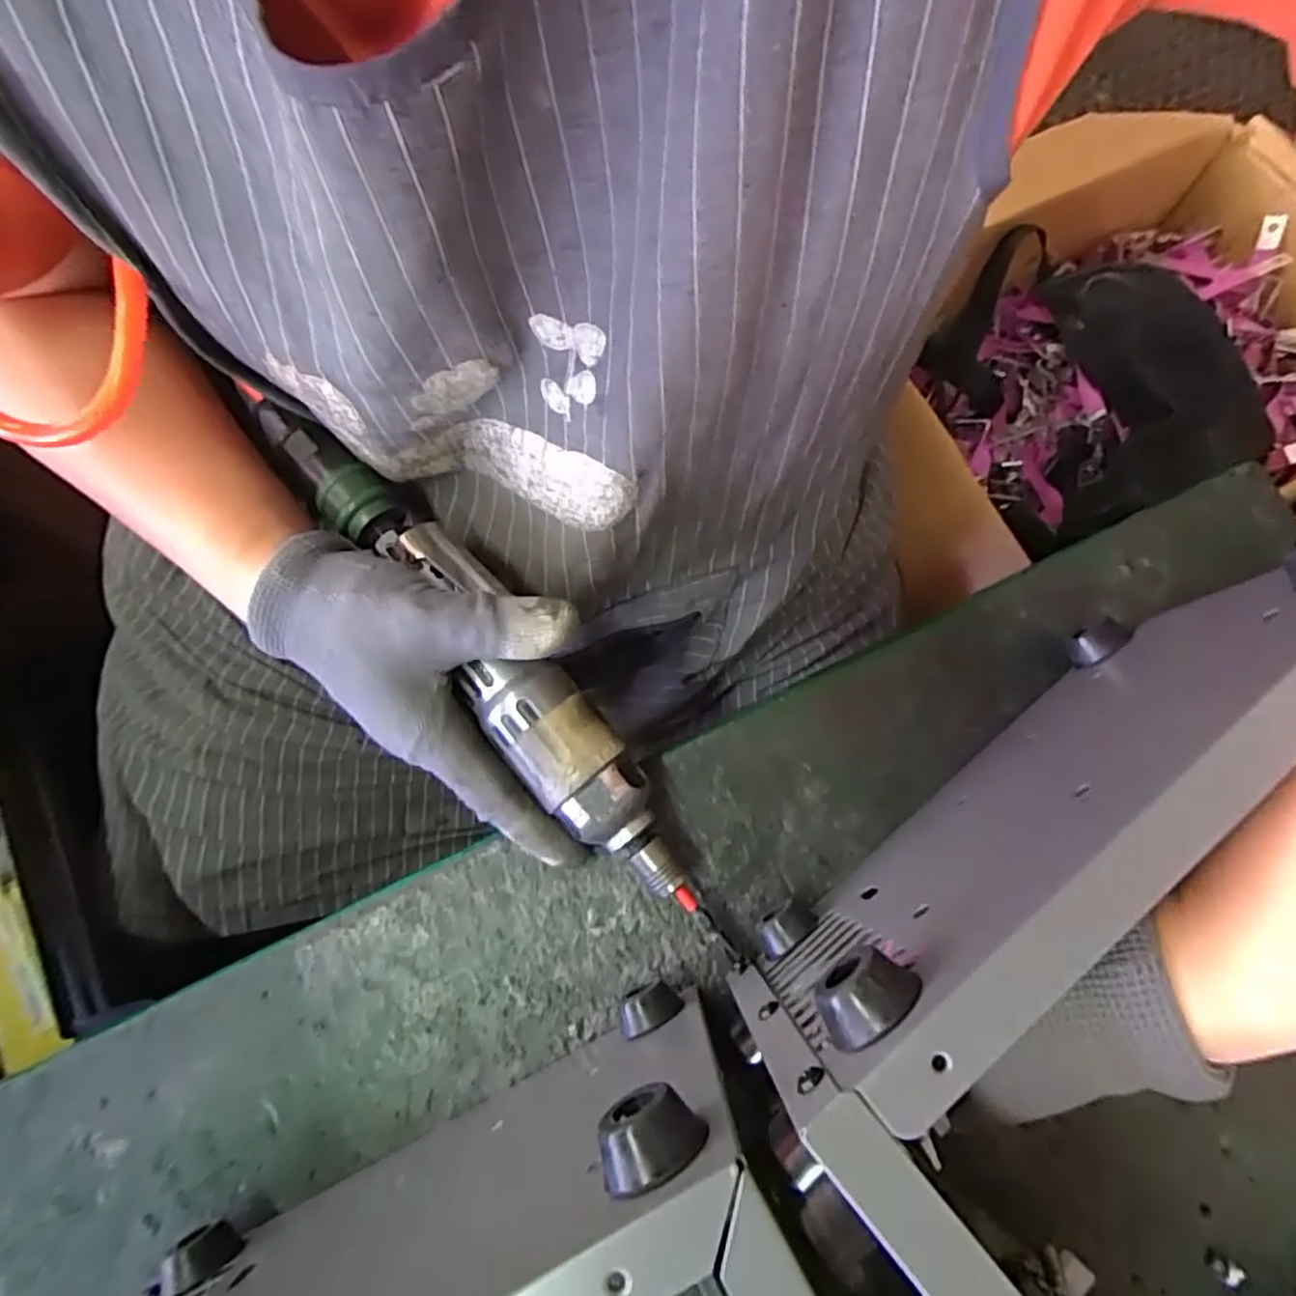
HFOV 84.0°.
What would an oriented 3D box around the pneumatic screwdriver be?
[{"bbox_3d":[-0.062,0.008,0.300,0.037,0.038,0.284,-39,81,-9],"label":"pneumatic screwdriver"}]

